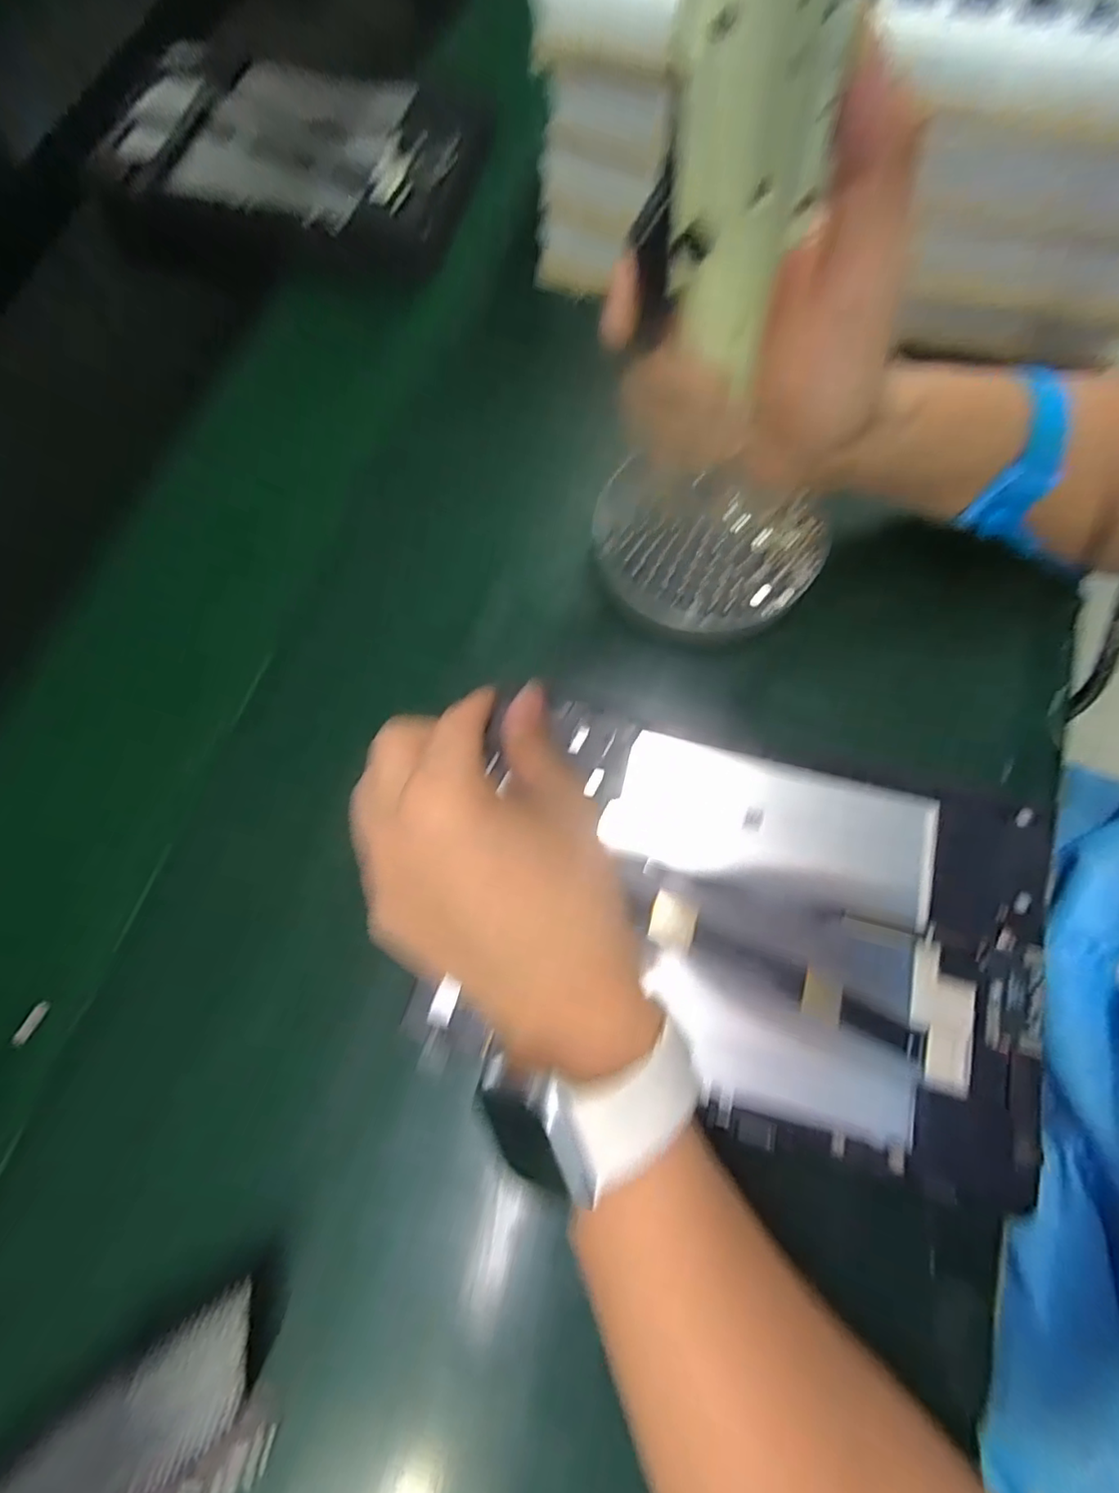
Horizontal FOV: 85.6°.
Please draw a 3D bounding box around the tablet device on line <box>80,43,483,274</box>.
[{"bbox_3d":[-0.172,-0.402,0.398,0.251,0.023,0.162,18,74,6],"label":"tablet device on line"}]

